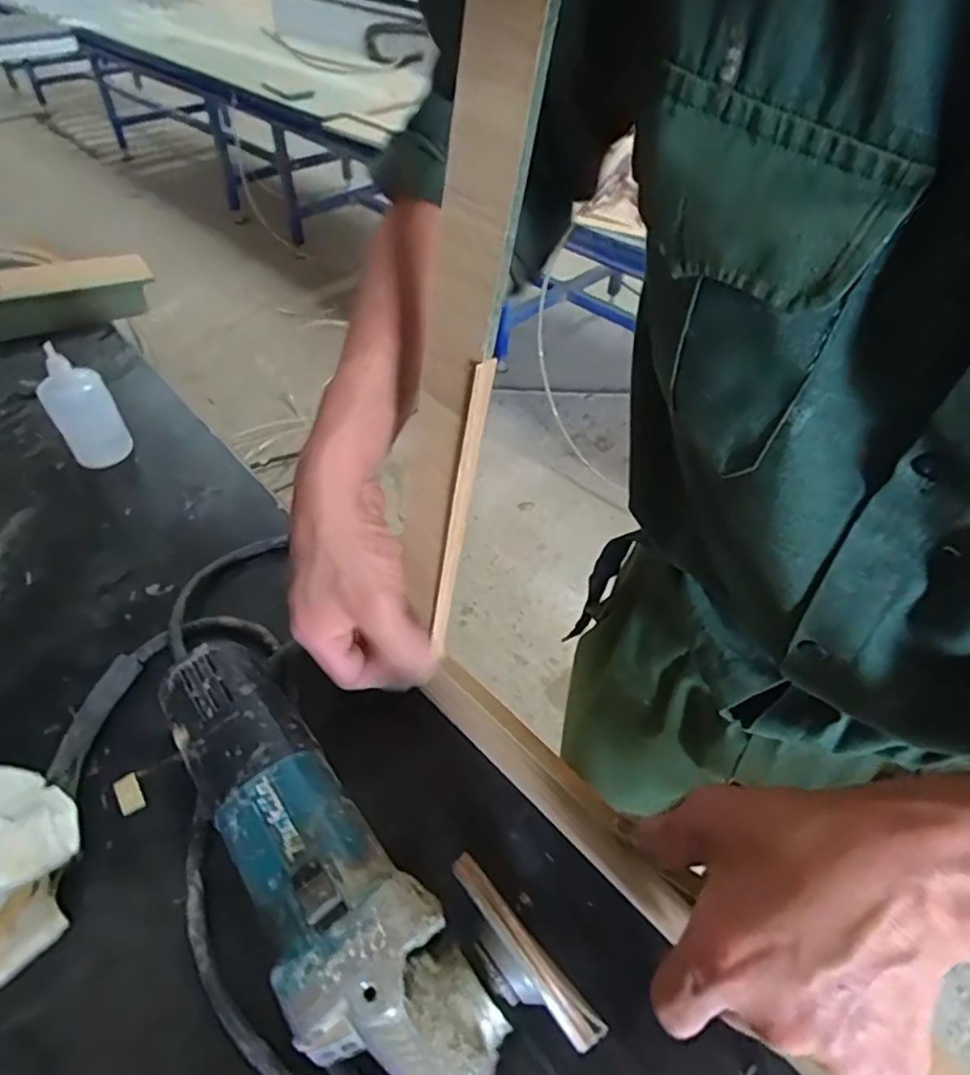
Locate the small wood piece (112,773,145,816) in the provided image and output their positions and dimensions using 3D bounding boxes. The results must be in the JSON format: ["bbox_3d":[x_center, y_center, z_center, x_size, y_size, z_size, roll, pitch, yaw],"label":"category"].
[{"bbox_3d":[-0.218,0.156,0.380,0.013,0.004,0.024,-28,54,-23],"label":"small wood piece"}]

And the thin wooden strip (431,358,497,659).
[{"bbox_3d":[-0.016,-0.003,0.340,0.011,0.195,0.006,-25,52,-37],"label":"thin wooden strip"}]

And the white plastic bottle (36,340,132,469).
[{"bbox_3d":[-0.352,-0.109,0.548,0.049,0.098,0.040,-27,54,-23],"label":"white plastic bottle"}]

